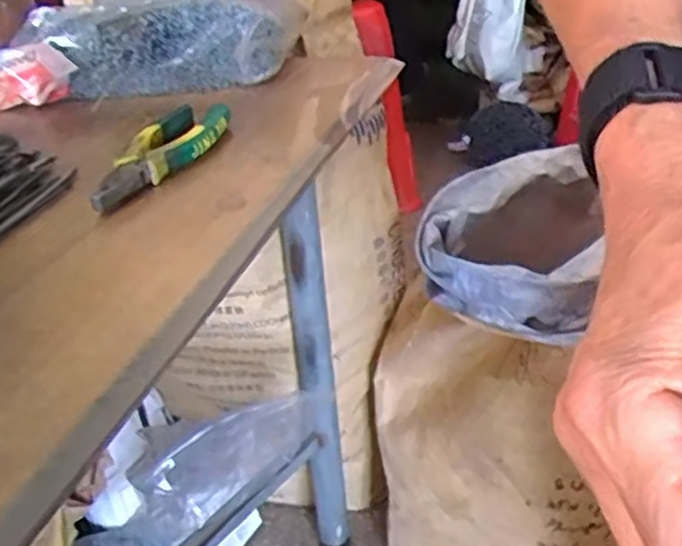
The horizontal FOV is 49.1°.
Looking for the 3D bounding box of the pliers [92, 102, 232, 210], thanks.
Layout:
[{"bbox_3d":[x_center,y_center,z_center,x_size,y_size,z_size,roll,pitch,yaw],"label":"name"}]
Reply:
[{"bbox_3d":[-0.122,-0.081,0.503,0.044,0.016,0.156,6,31,16],"label":"pliers"}]

